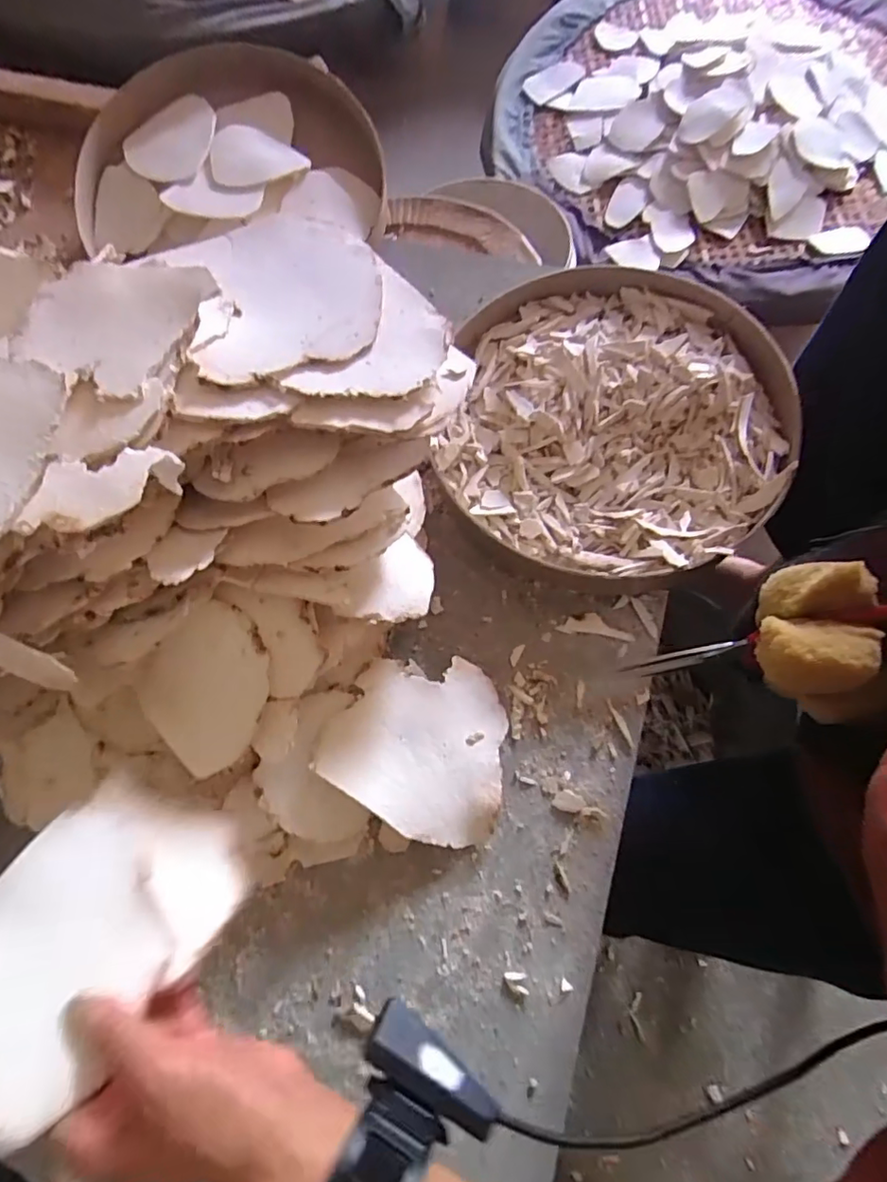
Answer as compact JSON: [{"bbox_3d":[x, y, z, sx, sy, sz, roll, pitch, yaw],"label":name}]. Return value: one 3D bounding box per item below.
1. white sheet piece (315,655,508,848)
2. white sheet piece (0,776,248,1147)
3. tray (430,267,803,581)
[{"bbox_3d":[-0.018,0.111,0.417,0.131,0.012,0.126,15,71,-12],"label":"white sheet piece"},{"bbox_3d":[-0.186,0.179,0.294,0.102,0.017,0.155,34,50,3],"label":"white sheet piece"},{"bbox_3d":[0.148,-0.151,0.495,0.285,0.043,0.281,-1,71,2],"label":"tray"}]

